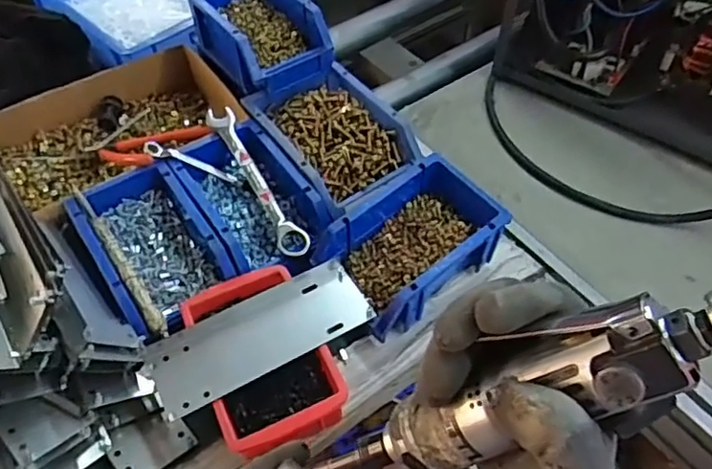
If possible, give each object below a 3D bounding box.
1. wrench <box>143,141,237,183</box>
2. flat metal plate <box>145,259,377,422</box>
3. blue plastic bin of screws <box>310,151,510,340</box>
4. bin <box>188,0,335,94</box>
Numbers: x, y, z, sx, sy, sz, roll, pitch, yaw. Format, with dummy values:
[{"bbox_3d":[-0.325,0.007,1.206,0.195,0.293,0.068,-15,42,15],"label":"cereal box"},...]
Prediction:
[{"bbox_3d":[-0.166,-0.072,0.615,0.094,0.010,0.014,21,53,-12],"label":"wrench"},{"bbox_3d":[-0.078,0.081,0.506,0.179,0.005,0.071,-24,54,-17],"label":"flat metal plate"},{"bbox_3d":[0.049,0.011,0.573,0.160,0.067,0.119,-36,61,-24],"label":"blue plastic bin of screws"},{"bbox_3d":[-0.117,-0.238,0.690,0.101,0.065,0.180,-29,58,-20],"label":"bin"}]

